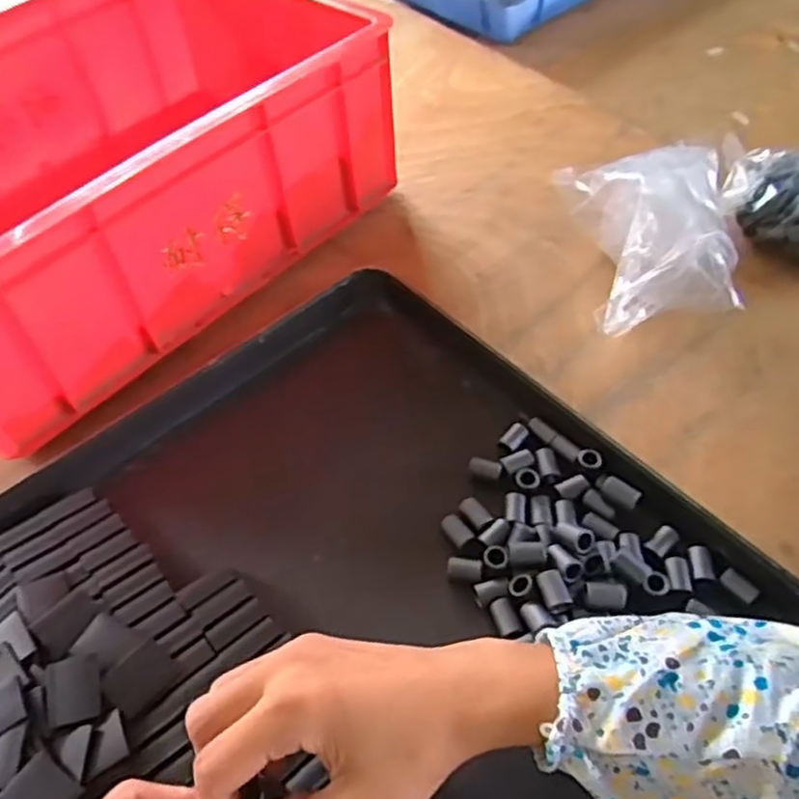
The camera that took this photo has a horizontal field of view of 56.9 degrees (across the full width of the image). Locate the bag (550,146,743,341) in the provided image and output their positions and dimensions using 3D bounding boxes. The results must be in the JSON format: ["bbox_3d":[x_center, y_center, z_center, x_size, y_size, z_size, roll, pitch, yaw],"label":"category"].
[{"bbox_3d":[0.189,-0.127,0.549,0.109,0.082,0.150,-4,52,1],"label":"bag"}]

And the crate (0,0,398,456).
[{"bbox_3d":[-0.232,-0.196,0.590,0.291,0.138,0.404,35,63,27],"label":"crate"}]

